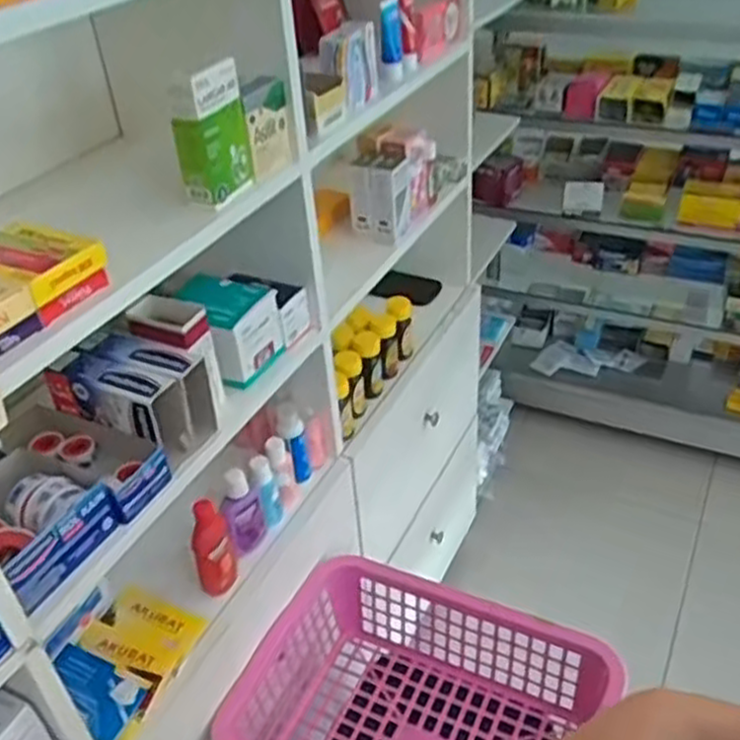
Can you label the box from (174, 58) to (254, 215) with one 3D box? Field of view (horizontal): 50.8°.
[{"bbox_3d":[-0.149,-0.221,0.734,0.038,0.118,0.073,12,39,22],"label":"box"}]

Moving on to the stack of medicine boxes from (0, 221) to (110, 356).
[{"bbox_3d":[-0.278,-0.068,0.607,0.092,0.045,0.116,18,42,29],"label":"stack of medicine boxes"}]

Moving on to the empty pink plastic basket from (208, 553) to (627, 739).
[{"bbox_3d":[0.051,0.427,0.939,0.389,0.155,0.300,14,40,24],"label":"empty pink plastic basket"}]

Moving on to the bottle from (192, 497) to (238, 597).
[{"bbox_3d":[-0.182,0.198,0.894,0.042,0.129,0.040,-15,37,-14],"label":"bottle"}]

